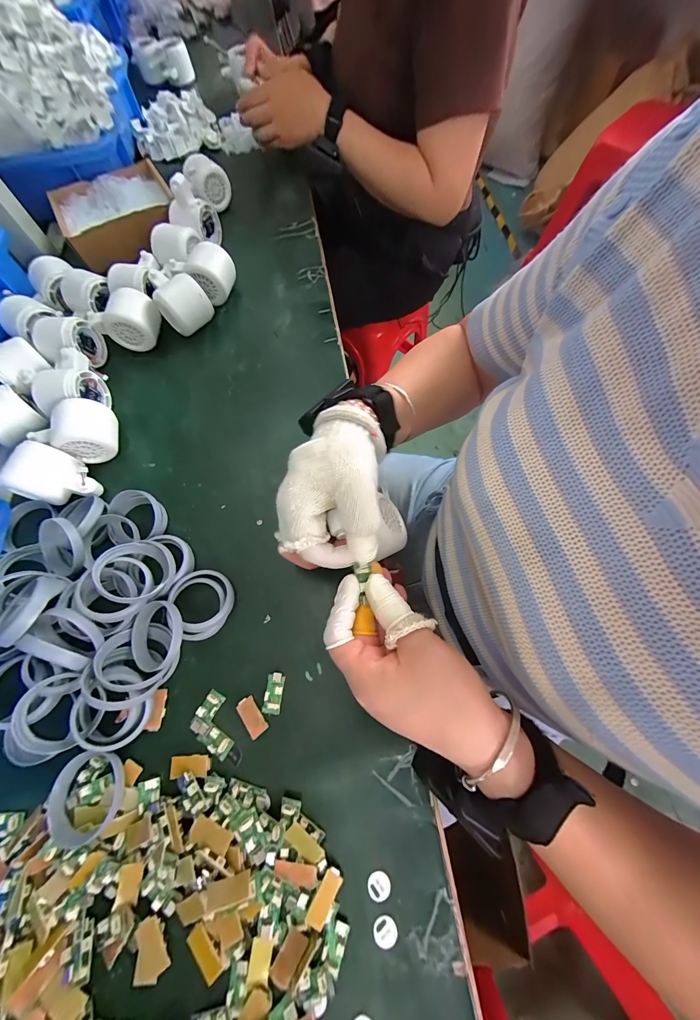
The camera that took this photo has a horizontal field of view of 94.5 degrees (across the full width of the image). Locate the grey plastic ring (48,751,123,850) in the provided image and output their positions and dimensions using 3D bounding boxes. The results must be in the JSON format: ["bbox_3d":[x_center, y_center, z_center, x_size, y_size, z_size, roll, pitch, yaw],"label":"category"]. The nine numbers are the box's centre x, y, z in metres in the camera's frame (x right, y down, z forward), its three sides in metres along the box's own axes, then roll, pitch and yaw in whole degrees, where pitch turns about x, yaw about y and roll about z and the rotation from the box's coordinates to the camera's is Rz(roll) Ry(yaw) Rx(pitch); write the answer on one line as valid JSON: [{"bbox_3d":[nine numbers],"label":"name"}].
[{"bbox_3d":[-0.211,0.227,0.257,0.060,0.011,0.060,0,70,1],"label":"grey plastic ring"}]

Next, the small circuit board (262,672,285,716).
[{"bbox_3d":[-0.069,0.165,0.291,0.016,0.004,0.033,5,70,3],"label":"small circuit board"}]

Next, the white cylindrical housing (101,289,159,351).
[{"bbox_3d":[-0.282,-0.247,0.420,0.060,0.056,0.060,0,70,1],"label":"white cylindrical housing"}]

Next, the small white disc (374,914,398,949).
[{"bbox_3d":[0.026,0.309,0.236,0.017,0.004,0.015,-8,70,-2],"label":"small white disc"}]

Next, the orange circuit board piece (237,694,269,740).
[{"bbox_3d":[-0.086,0.181,0.284,0.016,0.004,0.032,-37,73,-12],"label":"orange circuit board piece"}]

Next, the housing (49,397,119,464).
[{"bbox_3d":[-0.298,-0.088,0.361,0.060,0.051,0.052,-22,71,-7],"label":"housing"}]

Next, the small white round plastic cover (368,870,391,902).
[{"bbox_3d":[0.022,0.287,0.246,0.017,0.004,0.017,0,70,1],"label":"small white round plastic cover"}]

